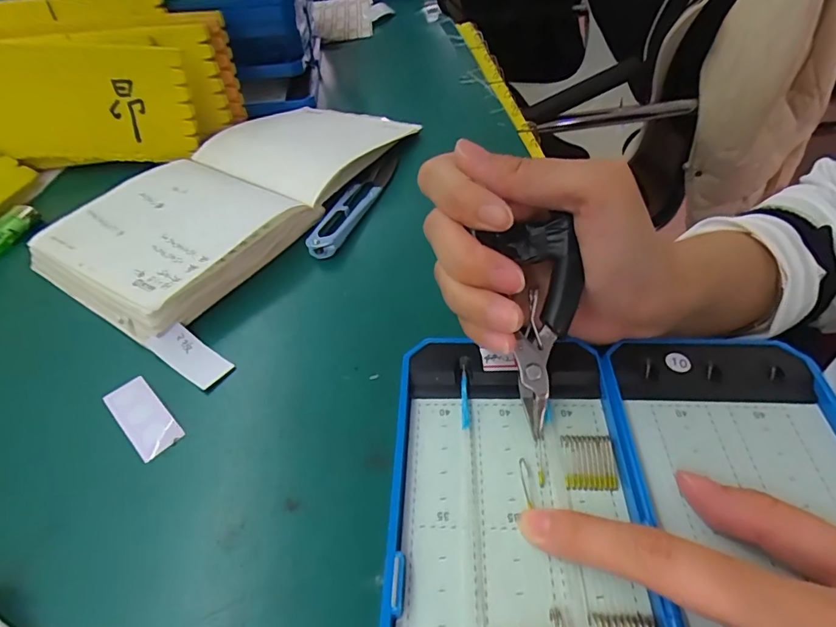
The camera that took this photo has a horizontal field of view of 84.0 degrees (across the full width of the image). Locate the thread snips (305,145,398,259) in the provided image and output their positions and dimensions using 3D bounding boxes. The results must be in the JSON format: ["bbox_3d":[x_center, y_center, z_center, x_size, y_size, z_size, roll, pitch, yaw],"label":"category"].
[{"bbox_3d":[-0.041,-0.075,0.309,0.022,0.018,0.110,17,50,16],"label":"thread snips"}]

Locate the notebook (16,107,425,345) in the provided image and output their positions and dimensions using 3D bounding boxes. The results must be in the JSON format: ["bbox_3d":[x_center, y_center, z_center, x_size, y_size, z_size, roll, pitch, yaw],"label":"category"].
[{"bbox_3d":[-0.119,-0.089,0.317,0.126,0.027,0.242,26,53,23],"label":"notebook"}]

